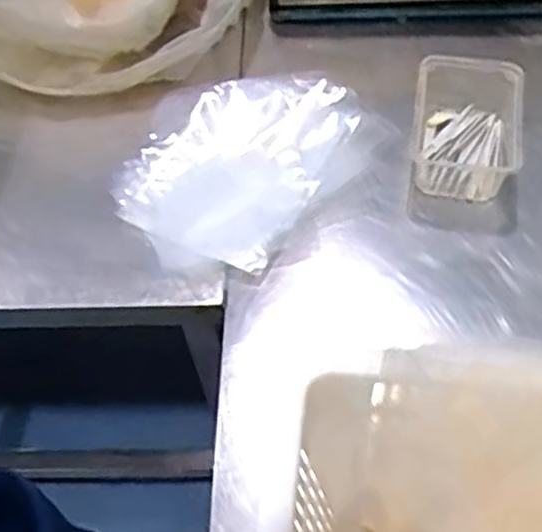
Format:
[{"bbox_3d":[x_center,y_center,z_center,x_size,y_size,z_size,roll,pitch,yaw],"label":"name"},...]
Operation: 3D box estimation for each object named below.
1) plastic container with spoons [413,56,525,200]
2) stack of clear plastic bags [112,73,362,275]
[{"bbox_3d":[0.227,-0.155,0.860,0.122,0.088,0.158,4,55,9],"label":"plastic container with spoons"},{"bbox_3d":[-0.035,-0.118,0.877,0.234,0.063,0.307,23,60,20],"label":"stack of clear plastic bags"}]

